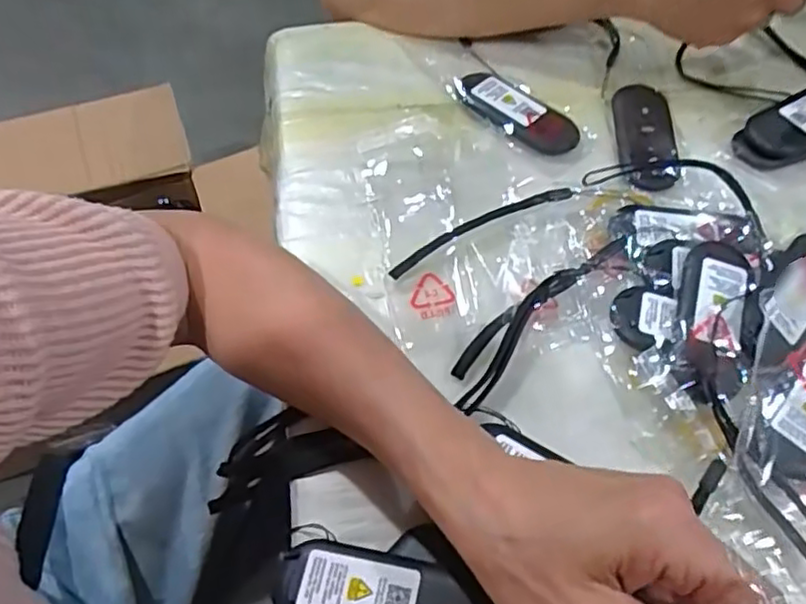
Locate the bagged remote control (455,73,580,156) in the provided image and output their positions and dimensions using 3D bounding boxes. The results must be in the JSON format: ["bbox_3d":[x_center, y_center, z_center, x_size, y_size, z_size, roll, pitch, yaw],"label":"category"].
[{"bbox_3d":[0.076,-0.130,0.462,0.094,0.011,0.038,29,62,16],"label":"bagged remote control"}]

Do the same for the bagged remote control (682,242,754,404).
[{"bbox_3d":[0.166,0.008,0.359,0.032,0.012,0.093,15,59,8],"label":"bagged remote control"}]

